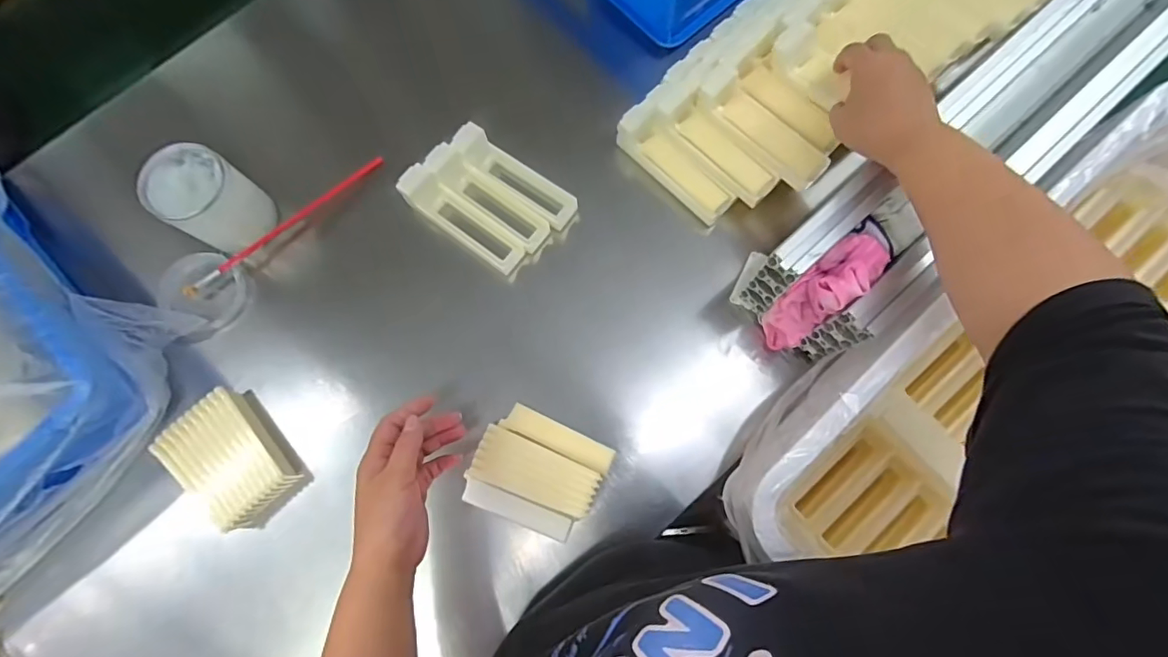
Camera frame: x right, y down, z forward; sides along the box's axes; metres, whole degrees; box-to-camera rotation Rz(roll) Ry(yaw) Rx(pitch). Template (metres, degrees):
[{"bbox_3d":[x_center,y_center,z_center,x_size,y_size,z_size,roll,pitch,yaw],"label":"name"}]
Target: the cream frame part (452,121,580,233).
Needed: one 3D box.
[{"bbox_3d":[-0.071,-0.164,0.559,0.140,0.052,0.042,34,79,9],"label":"cream frame part"}]

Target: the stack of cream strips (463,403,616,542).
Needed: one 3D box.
[{"bbox_3d":[-0.044,0.135,0.489,0.116,0.026,0.098,25,77,7],"label":"stack of cream strips"}]

